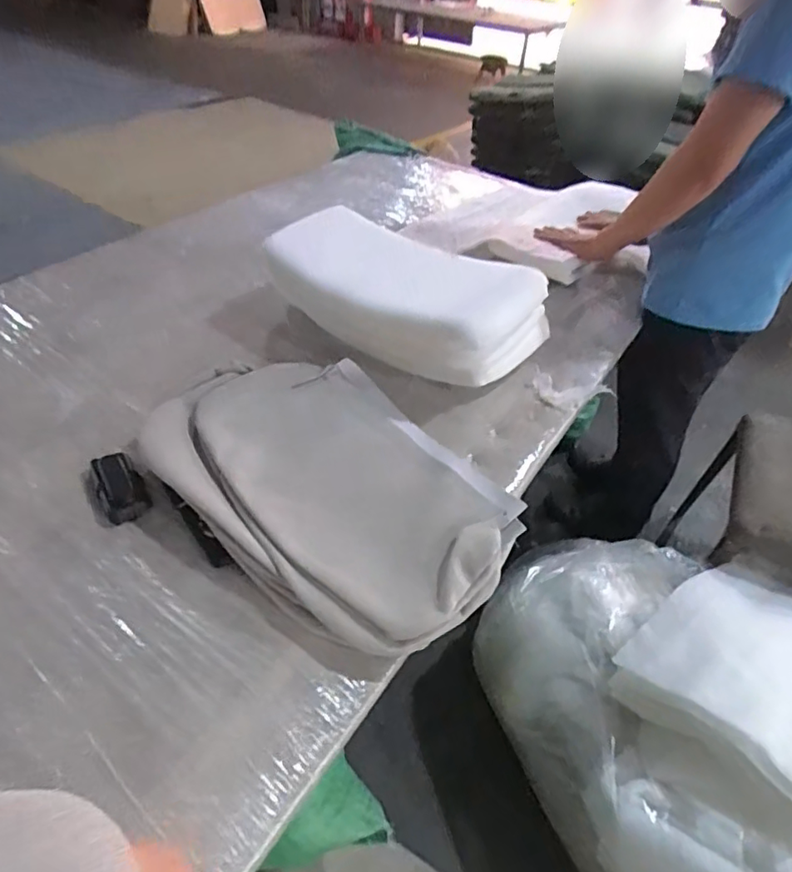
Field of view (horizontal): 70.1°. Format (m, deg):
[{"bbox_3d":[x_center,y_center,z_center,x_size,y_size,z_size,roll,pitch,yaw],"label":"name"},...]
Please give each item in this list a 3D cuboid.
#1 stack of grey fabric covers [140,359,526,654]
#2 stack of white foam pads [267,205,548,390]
[{"bbox_3d":[-0.085,0.049,0.710,0.478,0.062,0.304,33,51,27],"label":"stack of grey fabric covers"},{"bbox_3d":[0.002,-0.231,0.939,0.447,0.168,0.248,31,50,26],"label":"stack of white foam pads"}]

